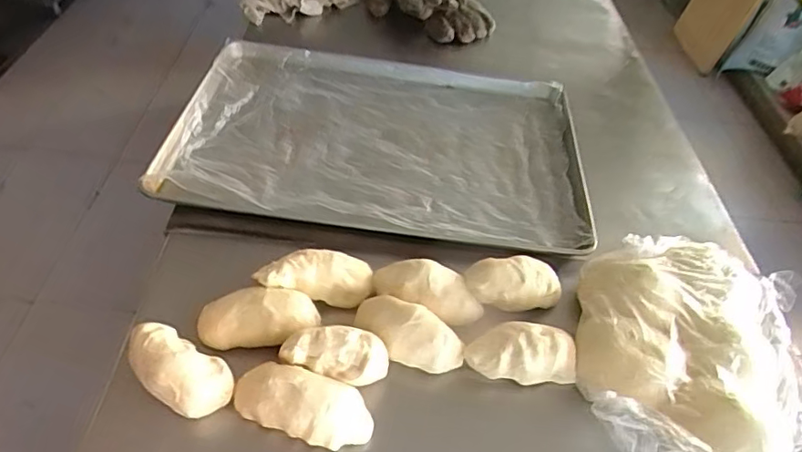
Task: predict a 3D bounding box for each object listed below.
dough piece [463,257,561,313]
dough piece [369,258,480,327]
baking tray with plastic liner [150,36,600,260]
[{"bbox_3d":[0.132,0.068,0.660,0.118,0.051,0.061,-2,47,-8],"label":"dough piece"},{"bbox_3d":[0.031,0.077,0.647,0.131,0.051,0.069,13,47,6],"label":"dough piece"},{"bbox_3d":[-0.028,-0.139,0.852,0.580,0.040,0.395,6,47,0],"label":"baking tray with plastic liner"}]

